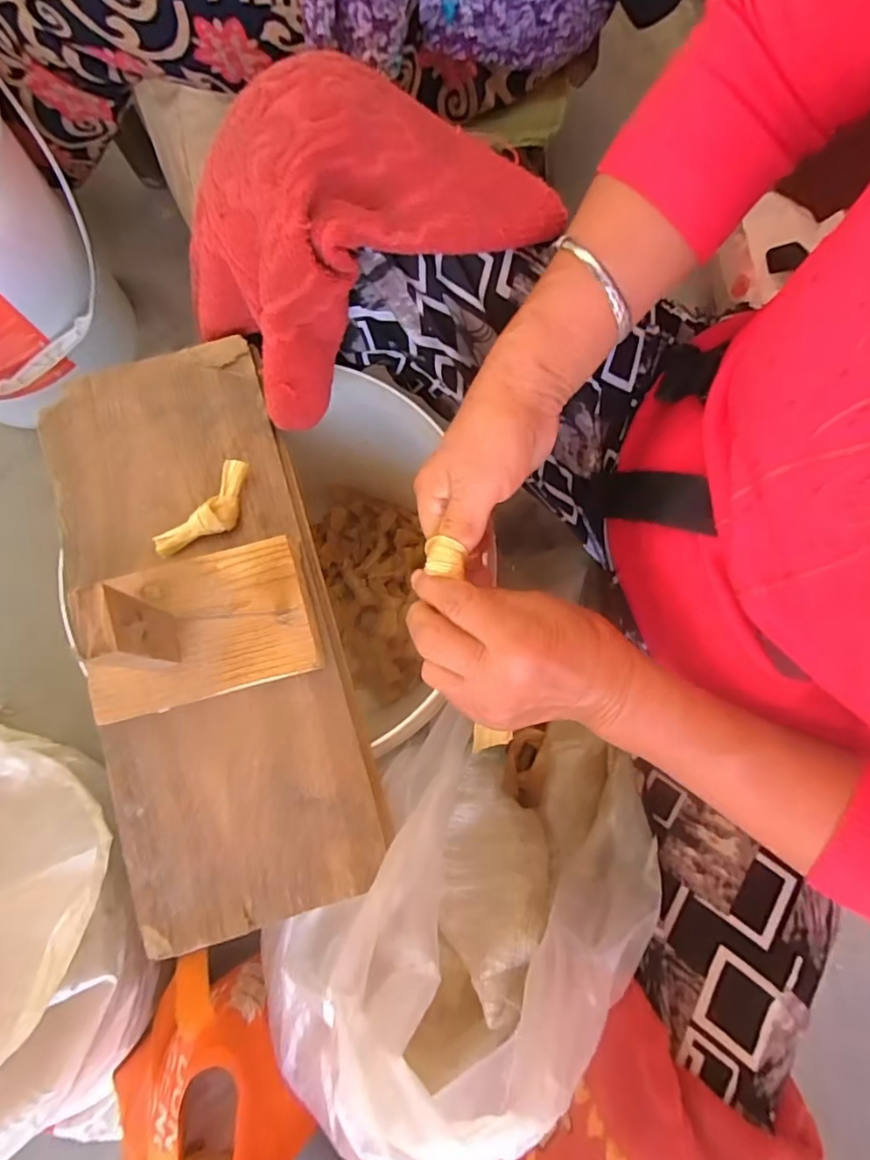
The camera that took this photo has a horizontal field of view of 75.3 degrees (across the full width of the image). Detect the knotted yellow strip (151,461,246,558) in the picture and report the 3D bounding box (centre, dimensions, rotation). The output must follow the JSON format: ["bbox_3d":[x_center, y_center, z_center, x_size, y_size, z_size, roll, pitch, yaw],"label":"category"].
[{"bbox_3d":[-0.152,-0.044,0.378,0.032,0.012,0.080,44,82,8],"label":"knotted yellow strip"}]

